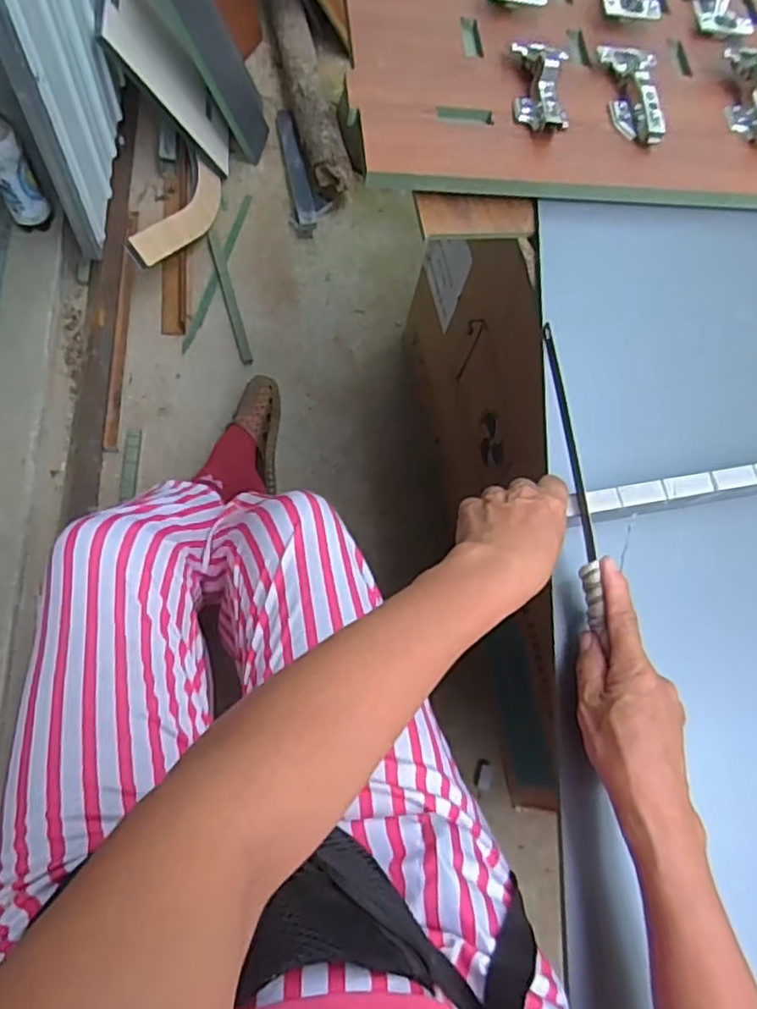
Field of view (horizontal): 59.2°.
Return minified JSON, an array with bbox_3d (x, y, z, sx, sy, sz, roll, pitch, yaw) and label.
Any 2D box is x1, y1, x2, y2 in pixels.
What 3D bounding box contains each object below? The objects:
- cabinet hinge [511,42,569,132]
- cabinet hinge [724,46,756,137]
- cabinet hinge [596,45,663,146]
[{"bbox_3d":[0.148,-0.379,0.611,0.046,0.032,0.102,2,70,-7],"label":"cabinet hinge"},{"bbox_3d":[0.366,-0.400,0.651,0.042,0.027,0.108,6,70,-5],"label":"cabinet hinge"},{"bbox_3d":[0.238,-0.389,0.634,0.048,0.028,0.113,5,70,-6],"label":"cabinet hinge"}]

